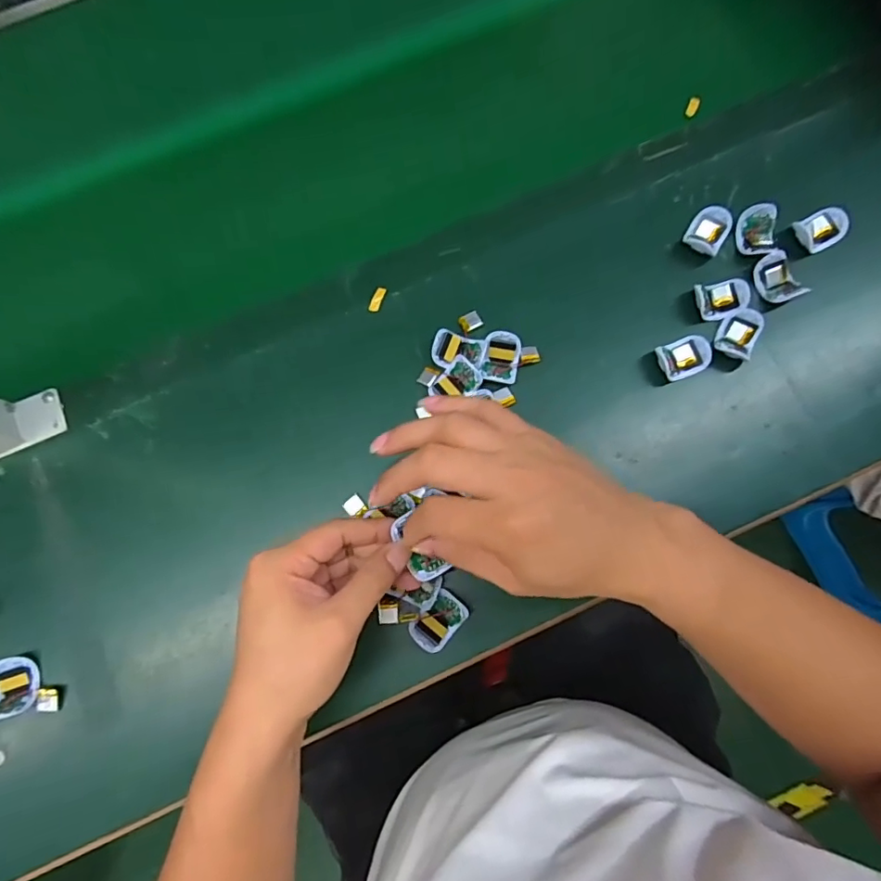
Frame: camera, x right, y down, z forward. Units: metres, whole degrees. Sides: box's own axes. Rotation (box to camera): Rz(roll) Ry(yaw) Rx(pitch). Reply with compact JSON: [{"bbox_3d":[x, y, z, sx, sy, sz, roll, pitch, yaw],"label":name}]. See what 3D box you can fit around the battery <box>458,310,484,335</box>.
[{"bbox_3d":[0.025,-0.101,0.448,0.019,0.006,0.016,-27,79,-5],"label":"battery"}]

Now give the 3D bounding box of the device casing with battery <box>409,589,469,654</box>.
[{"bbox_3d":[-0.001,0.135,0.397,0.028,0.013,0.043,43,82,8],"label":"device casing with battery"}]

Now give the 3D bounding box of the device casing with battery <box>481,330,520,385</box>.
[{"bbox_3d":[0.050,-0.067,0.433,0.030,0.013,0.042,8,78,2],"label":"device casing with battery"}]

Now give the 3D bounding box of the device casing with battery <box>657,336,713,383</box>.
[{"bbox_3d":[0.200,-0.068,0.438,0.041,0.016,0.031,-21,79,-4],"label":"device casing with battery"}]

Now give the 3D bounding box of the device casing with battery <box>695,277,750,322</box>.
[{"bbox_3d":[0.234,-0.119,0.441,0.041,0.011,0.031,-13,78,-2],"label":"device casing with battery"}]

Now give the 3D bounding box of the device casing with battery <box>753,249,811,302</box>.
[{"bbox_3d":[0.283,-0.136,0.446,0.029,0.016,0.042,-22,79,-4],"label":"device casing with battery"}]

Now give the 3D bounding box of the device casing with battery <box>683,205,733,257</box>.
[{"bbox_3d":[0.231,-0.179,0.455,0.032,0.014,0.042,32,80,7],"label":"device casing with battery"}]

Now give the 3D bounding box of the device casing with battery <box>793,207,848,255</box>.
[{"bbox_3d":[0.325,-0.180,0.457,0.038,0.024,0.031,-24,79,-4],"label":"device casing with battery"}]

